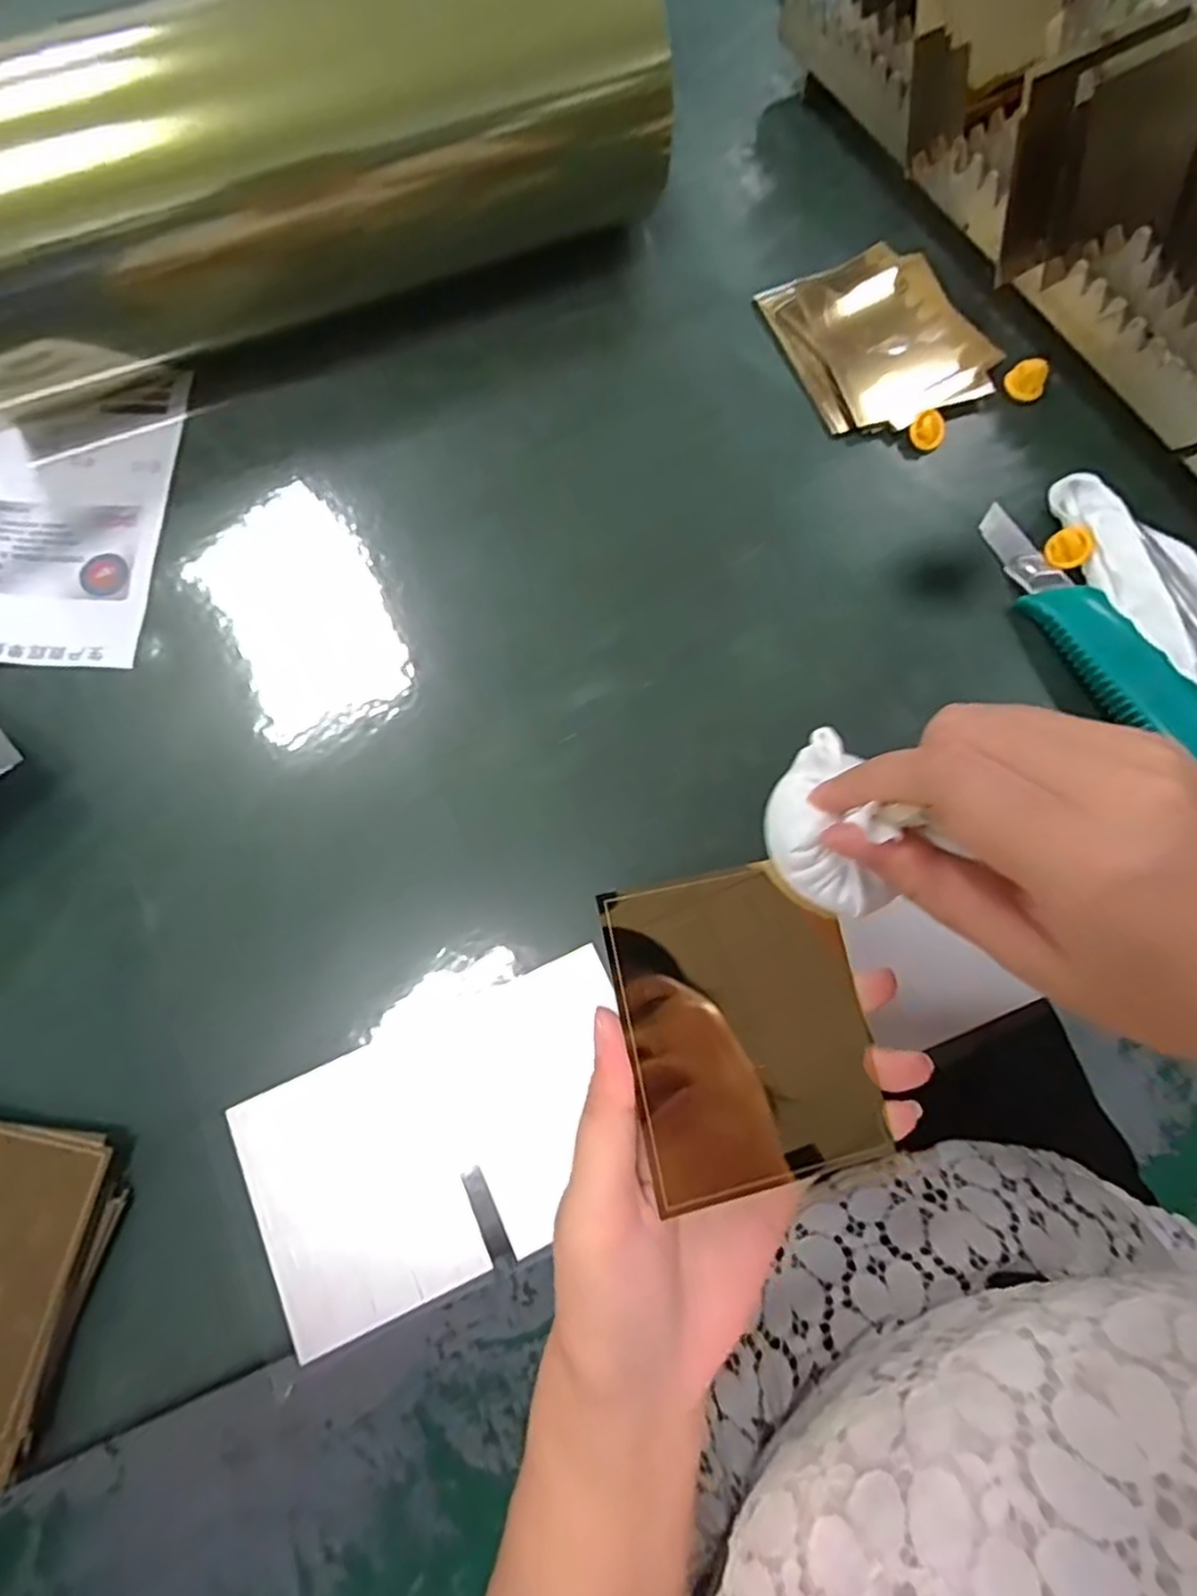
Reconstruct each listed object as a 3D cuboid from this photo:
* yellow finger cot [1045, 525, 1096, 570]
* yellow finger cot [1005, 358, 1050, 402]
[{"bbox_3d":[0.237,-0.125,0.350,0.020,0.006,0.020,6,109,19],"label":"yellow finger cot"},{"bbox_3d":[0.233,-0.228,0.380,0.020,0.021,0.006,23,51,32],"label":"yellow finger cot"}]

